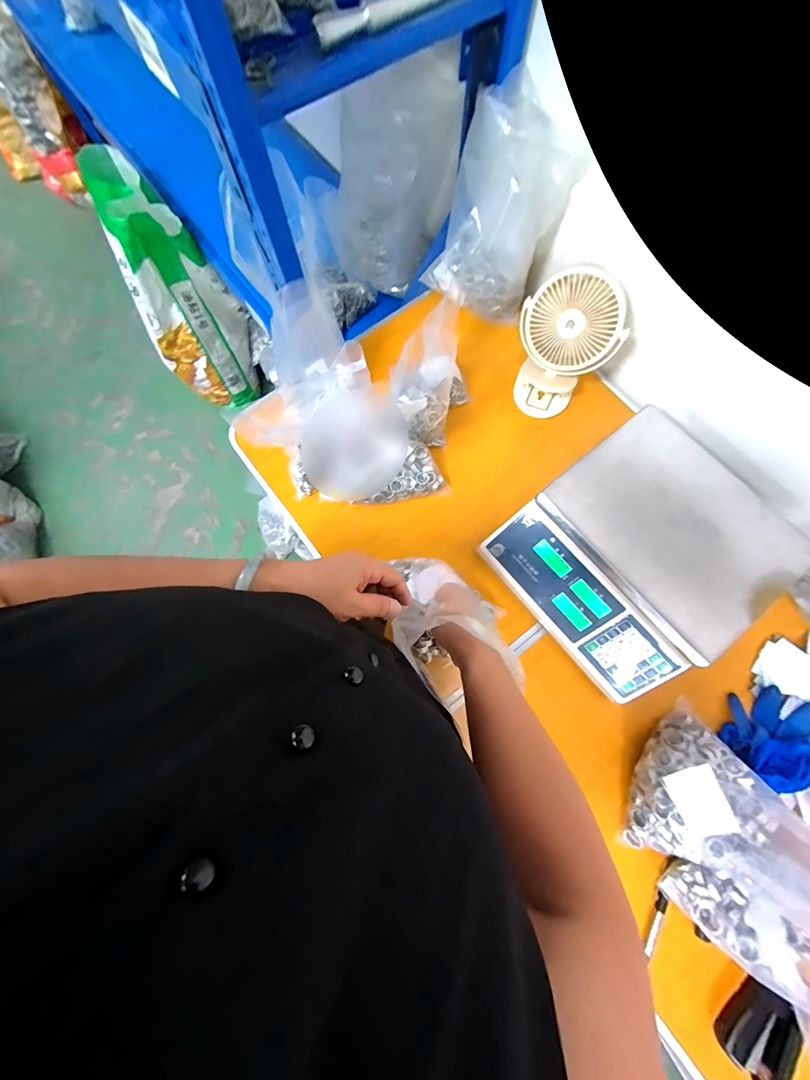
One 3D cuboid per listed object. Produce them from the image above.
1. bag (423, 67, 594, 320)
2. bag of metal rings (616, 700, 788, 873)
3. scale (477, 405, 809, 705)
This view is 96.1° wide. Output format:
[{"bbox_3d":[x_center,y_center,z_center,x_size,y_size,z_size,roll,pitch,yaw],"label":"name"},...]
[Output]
[{"bbox_3d":[0.140,-0.501,0.574,0.151,0.236,0.164,-37,79,-7],"label":"bag"},{"bbox_3d":[0.356,0.322,0.460,0.167,0.076,0.139,-26,77,-5],"label":"bag of metal rings"},{"bbox_3d":[0.319,0.016,0.513,0.304,0.126,0.285,-39,79,-8],"label":"scale"}]

